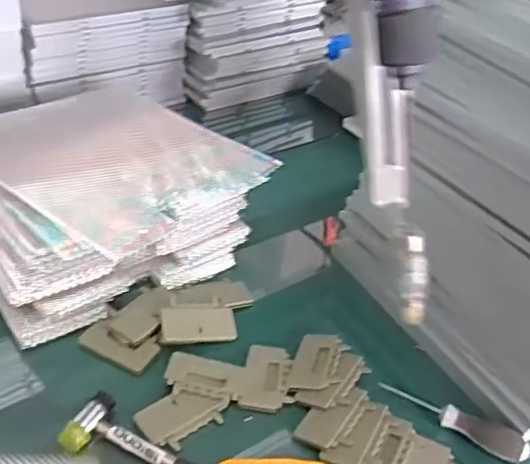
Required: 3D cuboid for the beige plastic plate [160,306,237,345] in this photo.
[{"bbox_3d":[-0.077,0.106,0.731,0.087,0.010,0.045,-1,59,-21],"label":"beige plastic plate"}]

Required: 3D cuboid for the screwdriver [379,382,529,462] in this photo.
[{"bbox_3d":[0.195,0.191,0.656,0.152,0.027,0.028,20,39,19],"label":"screwdriver"}]

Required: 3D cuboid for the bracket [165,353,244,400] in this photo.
[{"bbox_3d":[-0.066,0.154,0.673,0.077,0.013,0.048,10,37,7],"label":"bracket"}]

